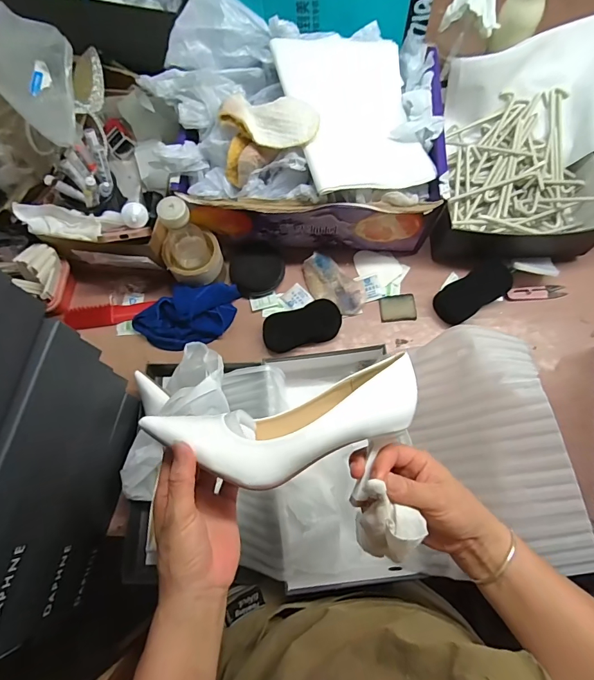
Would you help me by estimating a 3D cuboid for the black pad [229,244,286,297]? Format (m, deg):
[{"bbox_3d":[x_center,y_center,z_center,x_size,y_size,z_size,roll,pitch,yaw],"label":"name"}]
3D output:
[{"bbox_3d":[-0.068,-0.120,0.696,0.092,0.006,0.087,-12,93,5],"label":"black pad"}]

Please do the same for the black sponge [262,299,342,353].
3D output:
[{"bbox_3d":[0.008,-0.021,0.663,0.129,0.034,0.063,-20,74,-5],"label":"black sponge"}]

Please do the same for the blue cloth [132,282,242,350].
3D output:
[{"bbox_3d":[-0.179,-0.039,0.662,0.179,0.051,0.090,-22,74,-5],"label":"blue cloth"}]

